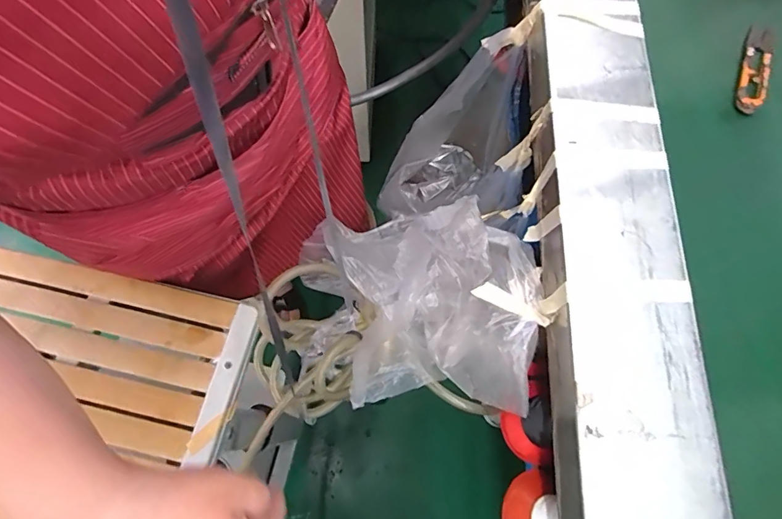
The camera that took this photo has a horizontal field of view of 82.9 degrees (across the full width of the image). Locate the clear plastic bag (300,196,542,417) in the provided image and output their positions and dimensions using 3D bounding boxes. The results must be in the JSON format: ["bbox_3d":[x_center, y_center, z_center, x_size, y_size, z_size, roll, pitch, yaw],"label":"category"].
[{"bbox_3d":[0.017,0.040,0.368,0.189,0.108,0.148,3,70,0],"label":"clear plastic bag"}]

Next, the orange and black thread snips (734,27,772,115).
[{"bbox_3d":[0.349,-0.186,0.423,0.023,0.012,0.111,22,71,7],"label":"orange and black thread snips"}]

